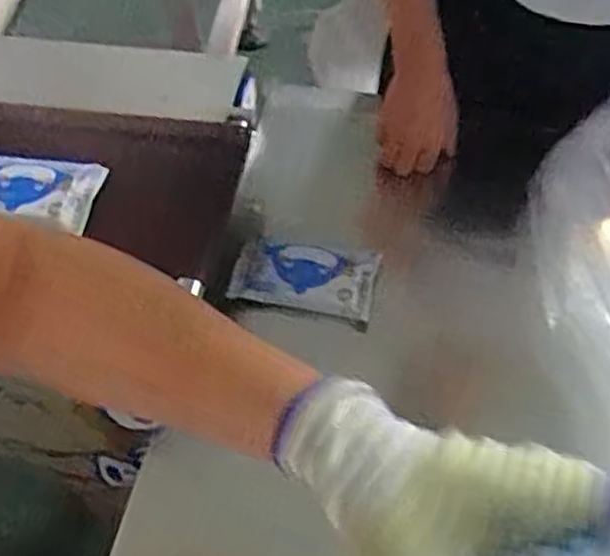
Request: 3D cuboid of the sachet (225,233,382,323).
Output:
[{"bbox_3d":[0.000,-0.004,0.785,0.139,0.021,0.077,9,60,-1],"label":"sachet"}]

